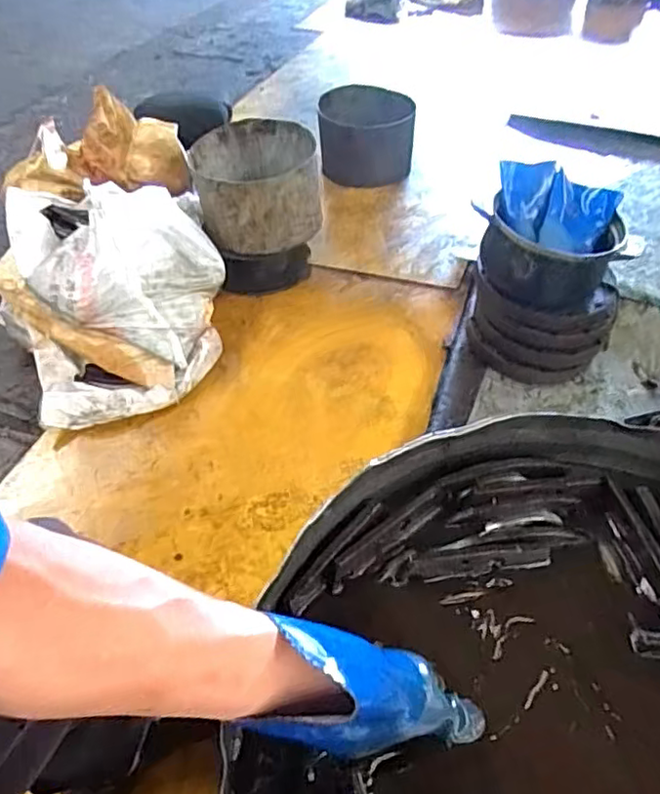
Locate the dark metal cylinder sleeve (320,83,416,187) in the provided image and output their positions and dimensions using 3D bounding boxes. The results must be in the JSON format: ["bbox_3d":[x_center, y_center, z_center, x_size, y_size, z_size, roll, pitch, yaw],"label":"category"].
[{"bbox_3d":[0.106,-0.780,1.837,0.268,0.208,0.236,-3,48,1],"label":"dark metal cylinder sleeve"}]

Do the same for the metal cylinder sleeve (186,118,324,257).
[{"bbox_3d":[-0.167,-0.489,1.442,0.290,0.193,0.258,-14,48,-12],"label":"metal cylinder sleeve"}]

